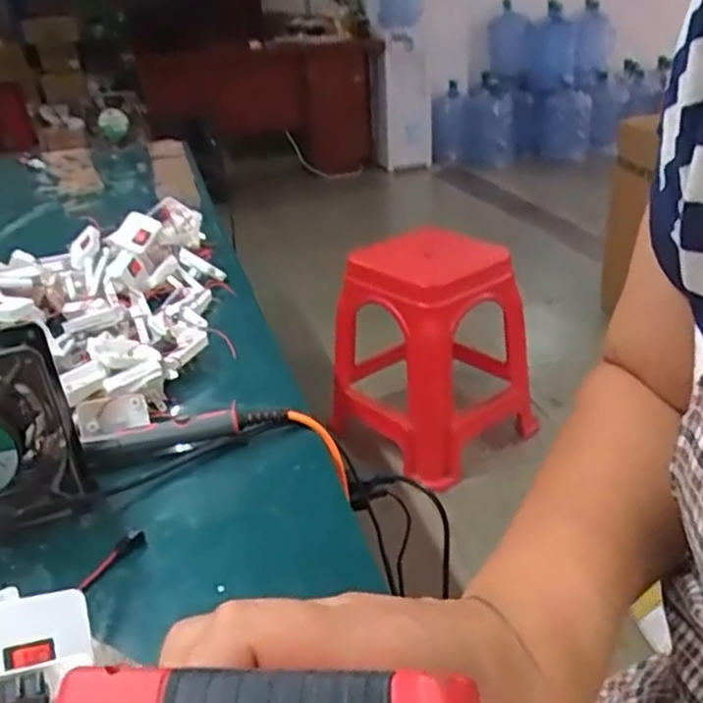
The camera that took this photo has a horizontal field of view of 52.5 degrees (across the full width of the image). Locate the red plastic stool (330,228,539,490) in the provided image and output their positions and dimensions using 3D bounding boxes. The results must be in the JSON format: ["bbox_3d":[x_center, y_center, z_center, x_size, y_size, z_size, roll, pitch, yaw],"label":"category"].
[{"bbox_3d":[0.167,-0.012,1.675,0.351,0.469,0.377,-26,33,-37],"label":"red plastic stool"}]

